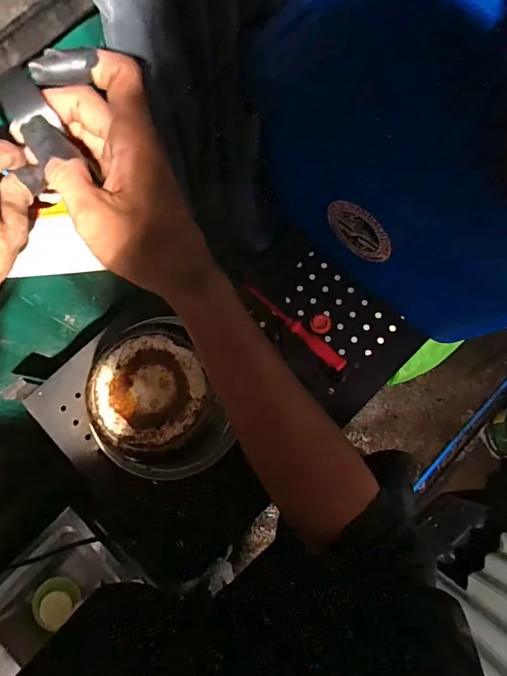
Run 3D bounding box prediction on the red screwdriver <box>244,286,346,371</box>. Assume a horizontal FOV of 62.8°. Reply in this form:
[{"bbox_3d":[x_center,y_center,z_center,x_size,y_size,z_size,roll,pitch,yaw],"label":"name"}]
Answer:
[{"bbox_3d":[0.055,-0.014,0.542,0.159,0.014,0.022,41,79,8],"label":"red screwdriver"}]

